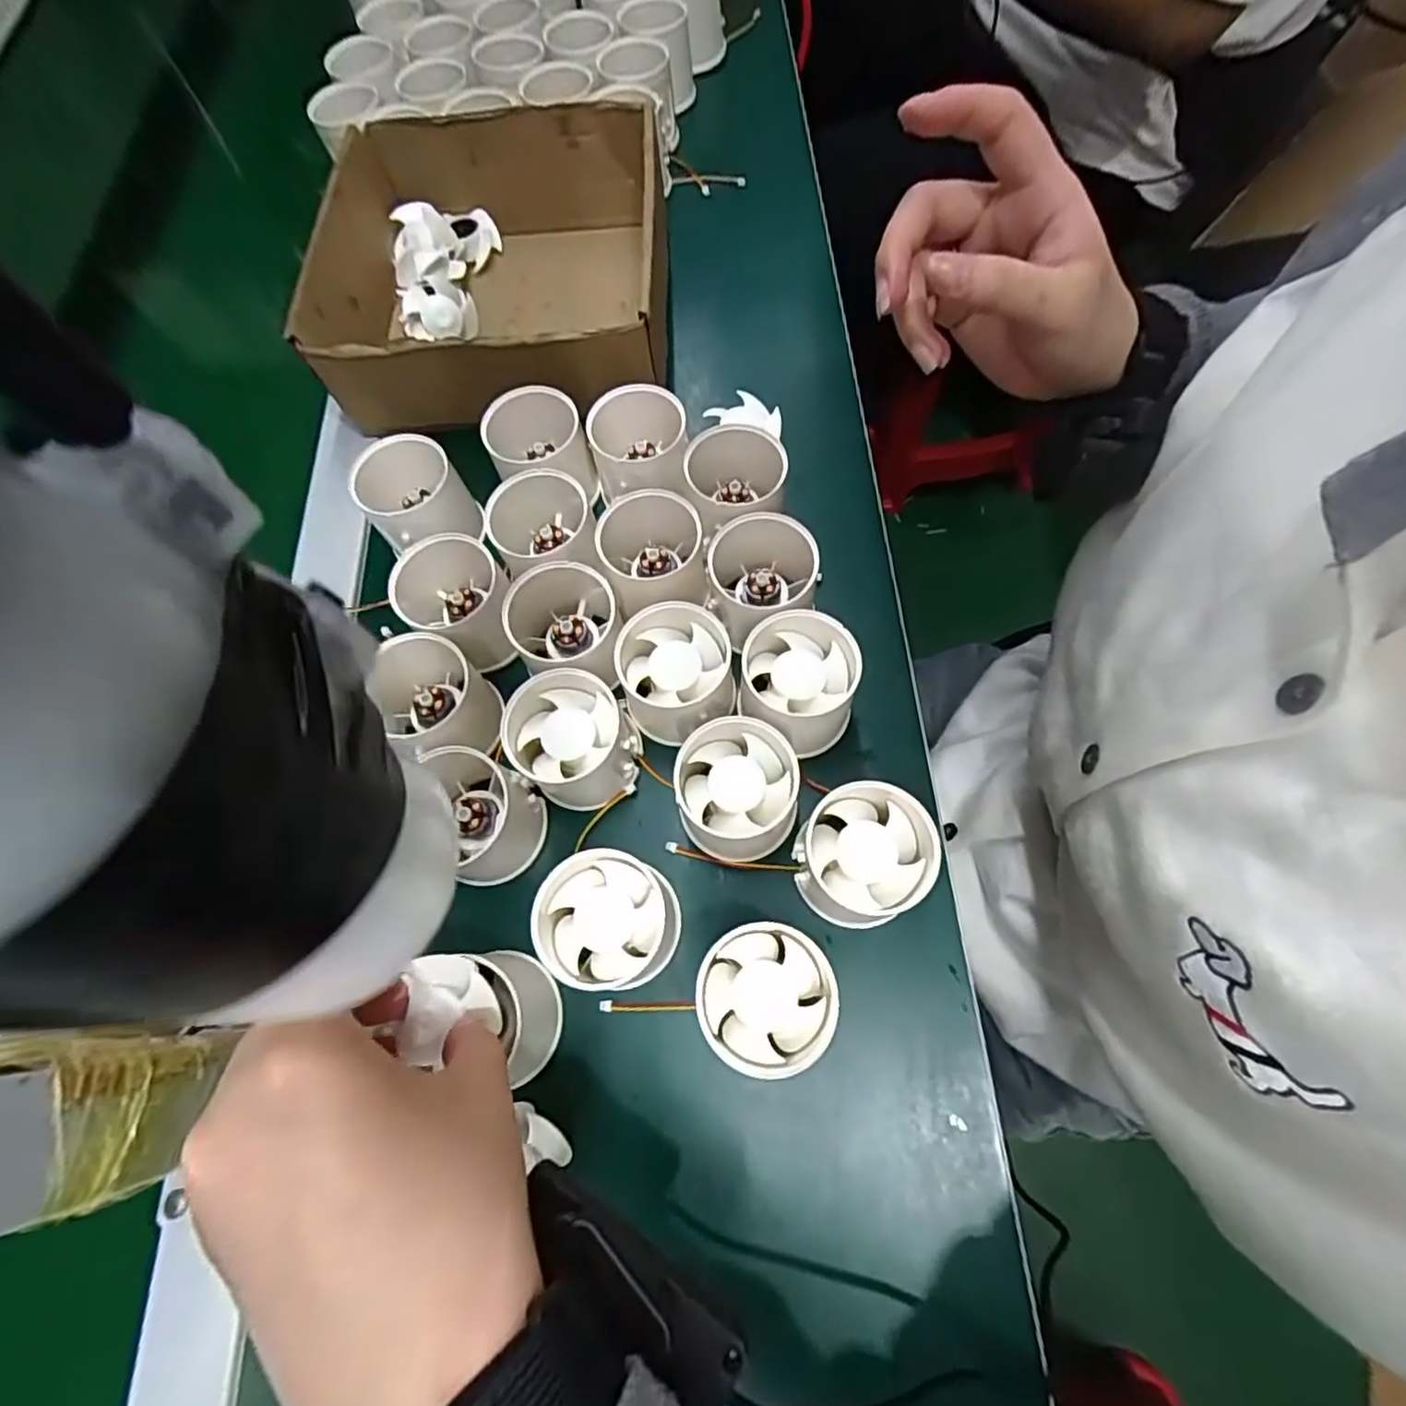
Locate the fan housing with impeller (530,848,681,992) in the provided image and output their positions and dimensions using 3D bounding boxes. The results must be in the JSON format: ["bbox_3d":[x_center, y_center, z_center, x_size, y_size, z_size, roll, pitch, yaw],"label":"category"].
[{"bbox_3d":[-0.037,0.090,0.280,0.059,0.042,0.055,-3,68,2],"label":"fan housing with impeller"}]

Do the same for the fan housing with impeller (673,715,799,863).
[{"bbox_3d":[0.015,0.039,0.298,0.052,0.037,0.056,-14,68,-3],"label":"fan housing with impeller"}]

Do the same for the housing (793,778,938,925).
[{"bbox_3d":[0.066,0.064,0.279,0.052,0.046,0.051,-1,68,2],"label":"housing"}]

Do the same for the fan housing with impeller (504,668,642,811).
[{"bbox_3d":[-0.059,0.018,0.305,0.056,0.048,0.050,-14,68,-3],"label":"fan housing with impeller"}]

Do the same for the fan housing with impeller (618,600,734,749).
[{"bbox_3d":[-0.012,-0.013,0.313,0.050,0.048,0.049,-3,68,2],"label":"fan housing with impeller"}]

